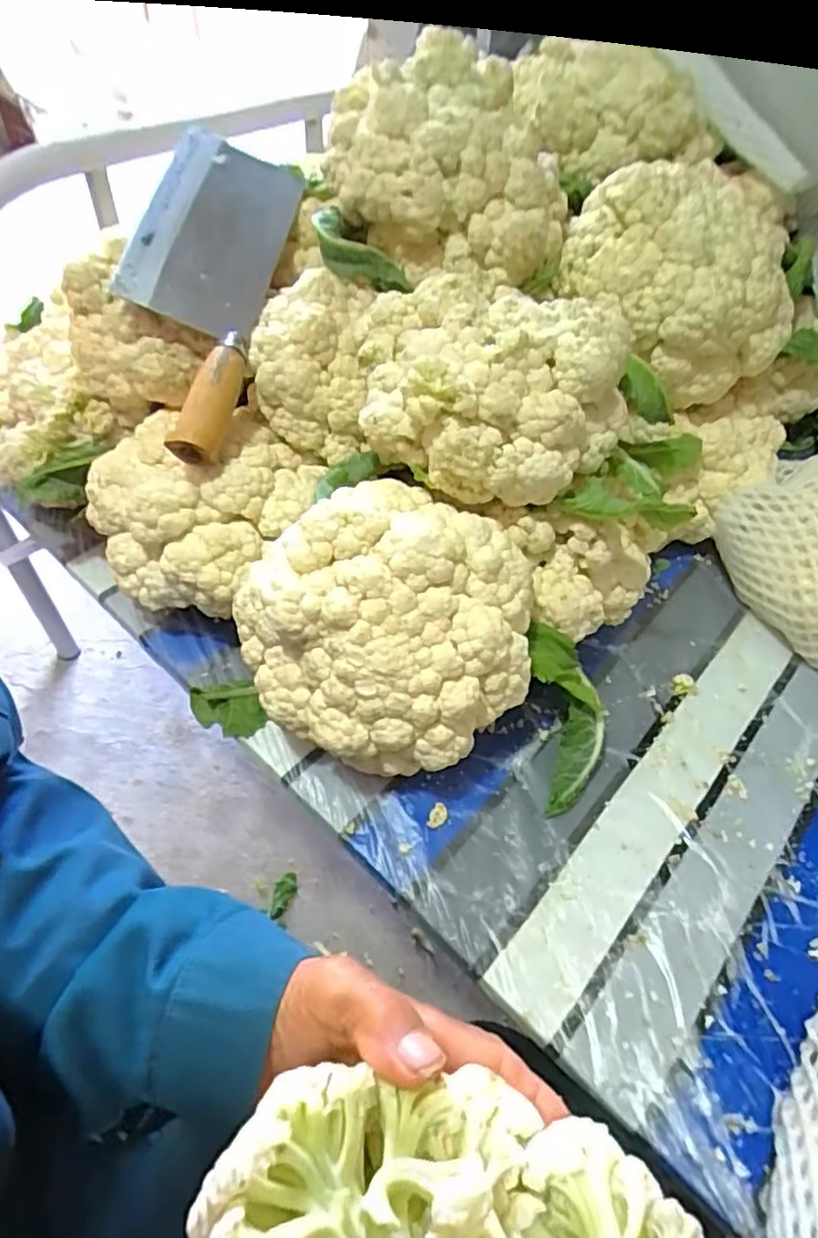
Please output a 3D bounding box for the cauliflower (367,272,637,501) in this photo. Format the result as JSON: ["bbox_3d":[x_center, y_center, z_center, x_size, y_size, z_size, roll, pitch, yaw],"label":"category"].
[{"bbox_3d":[0.058,-0.157,0.437,0.176,0.093,0.143,0,52,-4],"label":"cauliflower"}]

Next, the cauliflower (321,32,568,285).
[{"bbox_3d":[0.039,-0.342,0.496,0.169,0.105,0.177,22,54,12],"label":"cauliflower"}]

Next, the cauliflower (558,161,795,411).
[{"bbox_3d":[0.218,-0.274,0.530,0.186,0.124,0.156,26,55,15],"label":"cauliflower"}]

